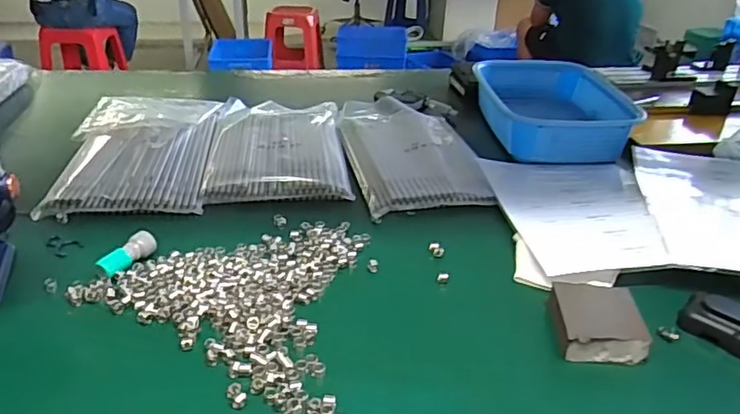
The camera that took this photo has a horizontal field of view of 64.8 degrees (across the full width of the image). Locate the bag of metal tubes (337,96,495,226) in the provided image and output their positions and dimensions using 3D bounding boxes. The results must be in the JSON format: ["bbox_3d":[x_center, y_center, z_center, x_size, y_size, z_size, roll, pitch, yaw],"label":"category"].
[{"bbox_3d":[0.056,-0.090,0.836,0.181,0.021,0.334,-5,30,-11],"label":"bag of metal tubes"}]

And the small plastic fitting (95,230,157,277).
[{"bbox_3d":[-0.238,0.046,0.576,0.022,0.020,0.057,17,33,25],"label":"small plastic fitting"}]

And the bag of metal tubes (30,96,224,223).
[{"bbox_3d":[-0.311,-0.083,0.789,0.193,0.034,0.324,-3,30,-7],"label":"bag of metal tubes"}]

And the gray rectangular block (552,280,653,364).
[{"bbox_3d":[0.197,0.101,0.511,0.074,0.032,0.080,4,30,5],"label":"gray rectangular block"}]

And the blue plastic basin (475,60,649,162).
[{"bbox_3d":[0.291,-0.147,0.927,0.226,0.090,0.297,0,30,-2],"label":"blue plastic basin"}]

